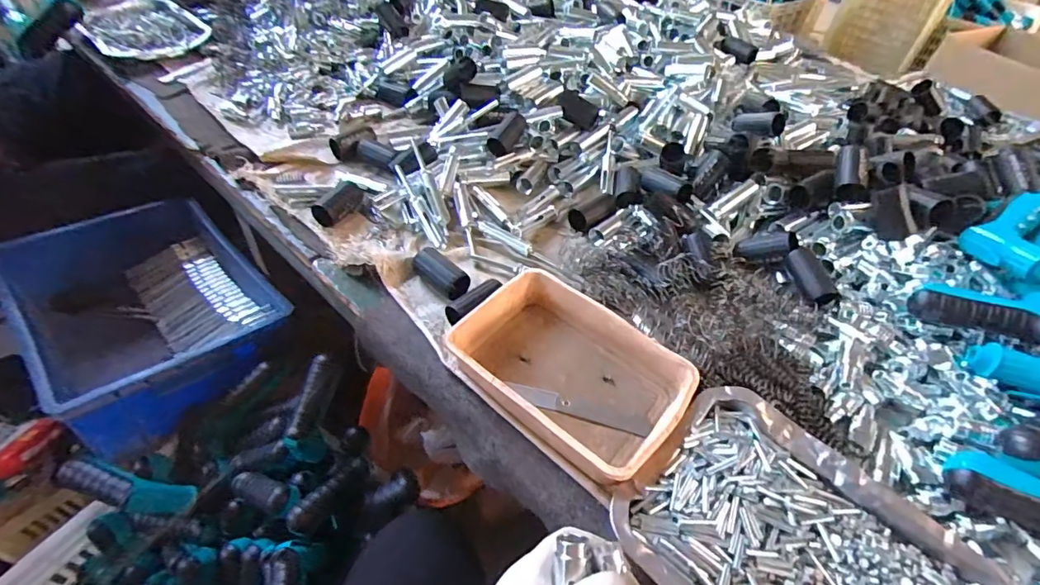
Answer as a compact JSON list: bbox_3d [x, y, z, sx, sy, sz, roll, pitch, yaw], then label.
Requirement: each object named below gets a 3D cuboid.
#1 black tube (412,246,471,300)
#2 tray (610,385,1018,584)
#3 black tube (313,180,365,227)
[{"bbox_3d":[-0.085,-0.018,0.525,0.069,0.031,0.033,37,55,26],"label":"black tube"},{"bbox_3d":[0.211,0.198,0.354,0.243,0.029,0.182,36,55,26],"label":"tray"},{"bbox_3d":[-0.223,-0.111,0.603,0.034,0.025,0.066,24,50,18],"label":"black tube"}]

